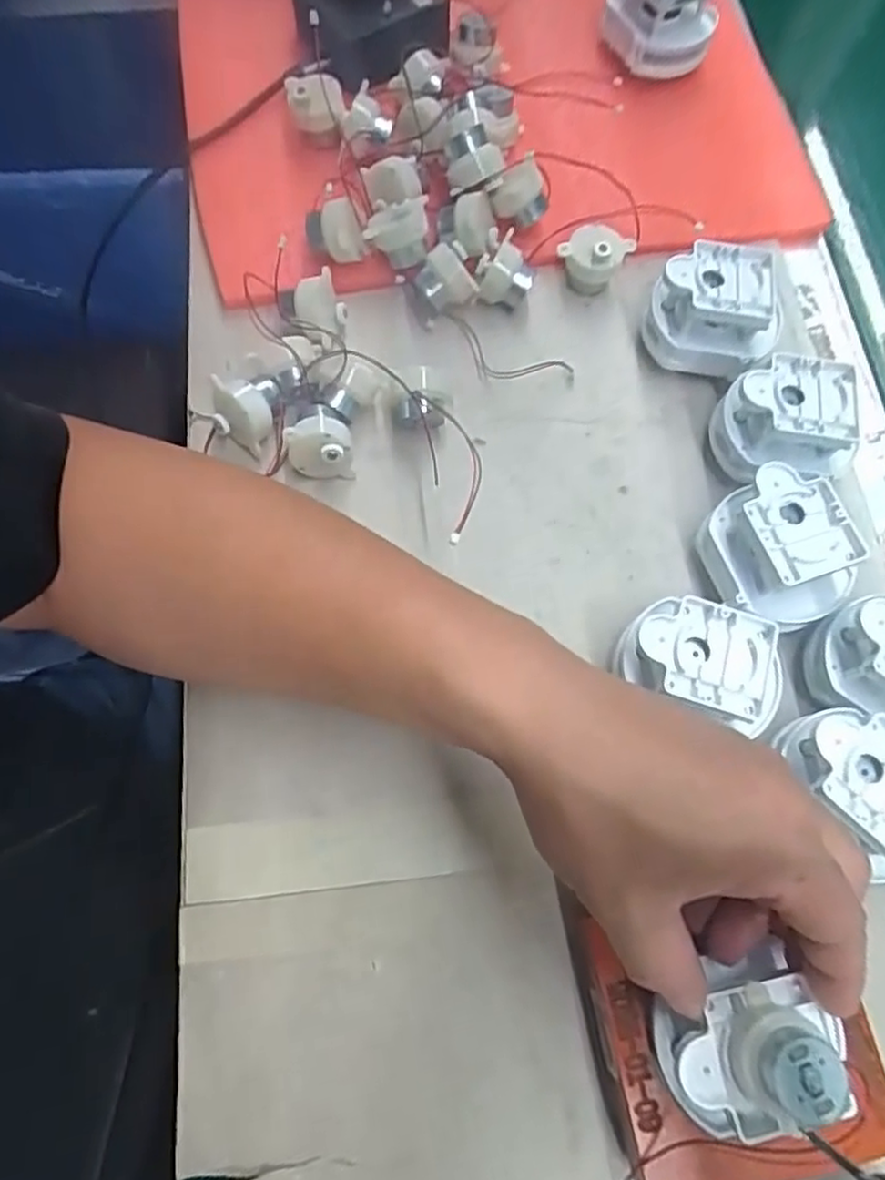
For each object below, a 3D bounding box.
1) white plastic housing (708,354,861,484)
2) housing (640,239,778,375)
[{"bbox_3d":[0.172,-0.081,0.348,0.060,0.049,0.058,-1,71,-3],"label":"white plastic housing"},{"bbox_3d":[0.143,-0.146,0.368,0.059,0.050,0.053,-4,71,-4],"label":"housing"}]

